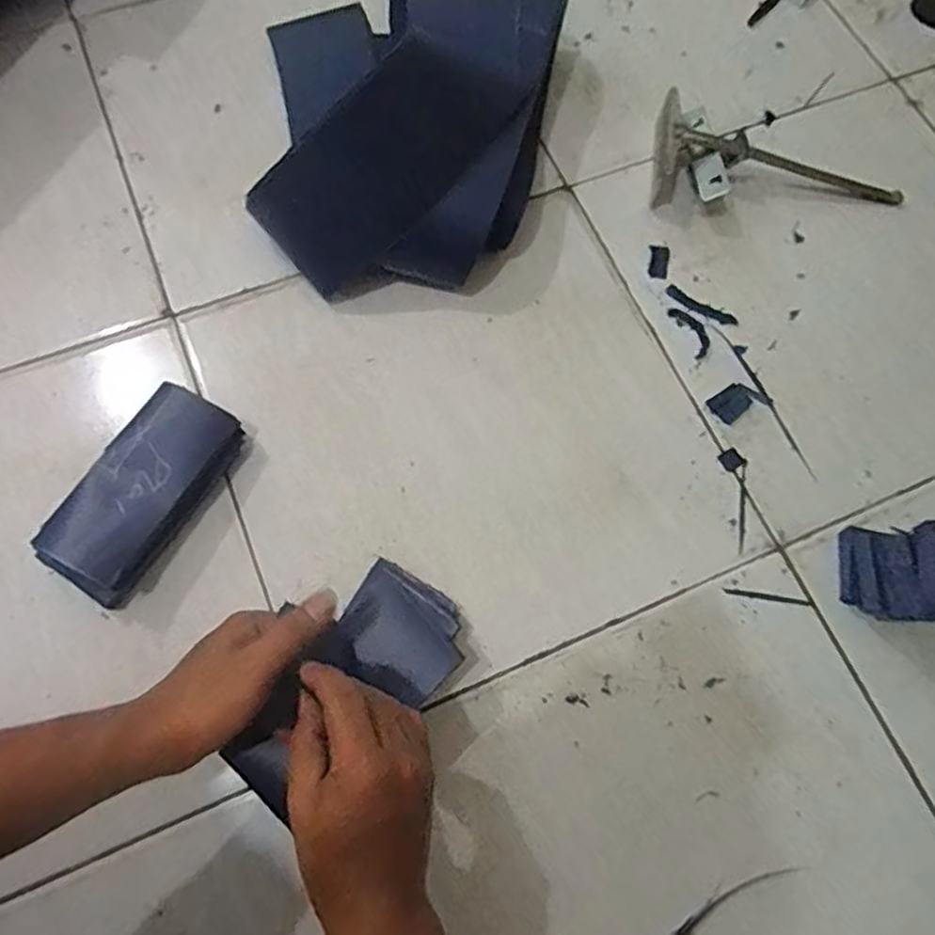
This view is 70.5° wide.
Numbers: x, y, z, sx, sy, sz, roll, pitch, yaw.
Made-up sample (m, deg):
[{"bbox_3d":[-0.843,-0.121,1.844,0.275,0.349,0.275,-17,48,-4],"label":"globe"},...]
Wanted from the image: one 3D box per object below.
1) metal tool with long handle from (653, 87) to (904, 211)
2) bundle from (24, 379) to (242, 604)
[{"bbox_3d":[0.301,-0.282,0.645,0.247,0.048,0.104,20,72,6],"label":"metal tool with long handle"},{"bbox_3d":[-0.255,0.018,0.525,0.080,0.047,0.168,33,74,10],"label":"bundle"}]

